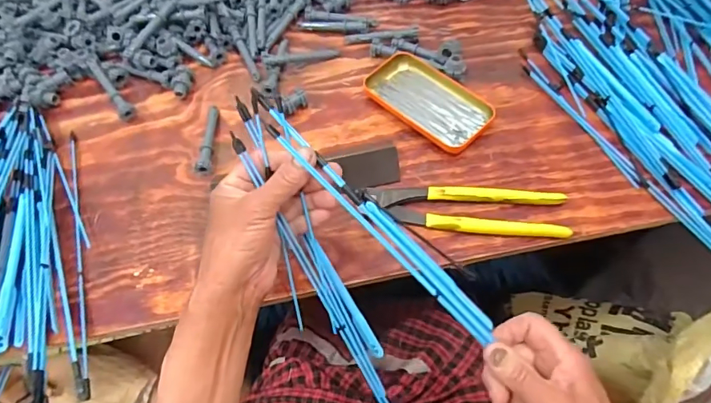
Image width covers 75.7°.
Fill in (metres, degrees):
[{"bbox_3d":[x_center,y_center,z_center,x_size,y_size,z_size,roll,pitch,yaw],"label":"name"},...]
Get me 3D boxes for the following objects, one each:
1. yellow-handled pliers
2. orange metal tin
[{"bbox_3d":[0.108,0.008,0.446,0.187,0.015,0.045,2,59,5],"label":"yellow-handled pliers"},{"bbox_3d":[0.083,-0.116,0.514,0.140,0.019,0.083,37,68,22],"label":"orange metal tin"}]

